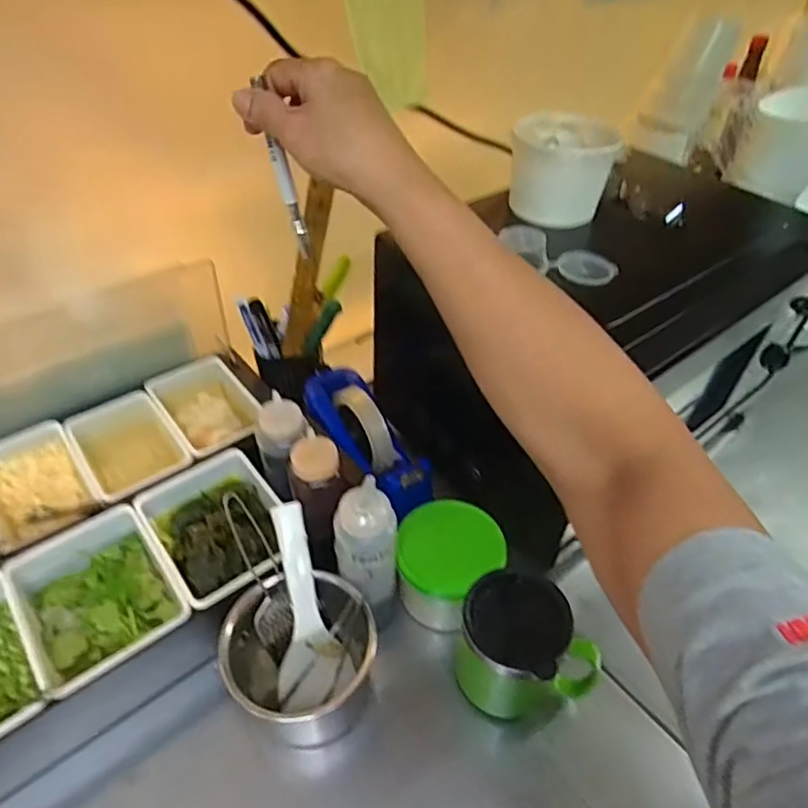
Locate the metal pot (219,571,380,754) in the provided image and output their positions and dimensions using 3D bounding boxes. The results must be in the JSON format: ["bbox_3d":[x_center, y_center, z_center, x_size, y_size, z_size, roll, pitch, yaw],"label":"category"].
[{"bbox_3d":[-0.082,0.207,0.480,0.116,0.073,0.108,1,42,-1],"label":"metal pot"}]

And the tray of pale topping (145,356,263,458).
[{"bbox_3d":[-0.224,0.009,0.675,0.093,0.052,0.164,-26,49,-28],"label":"tray of pale topping"}]

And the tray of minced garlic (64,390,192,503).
[{"bbox_3d":[-0.286,0.057,0.625,0.091,0.063,0.133,-26,49,-28],"label":"tray of minced garlic"}]

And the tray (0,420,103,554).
[{"bbox_3d":[-0.361,0.091,0.587,0.089,0.059,0.140,-28,49,-29],"label":"tray"}]

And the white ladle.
[{"bbox_3d":[-0.085,0.164,0.493,0.058,0.017,0.158,-10,74,-13],"label":"white ladle"}]

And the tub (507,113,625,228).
[{"bbox_3d":[0.166,-0.249,0.622,0.097,0.090,0.092,14,43,14],"label":"tub"}]

